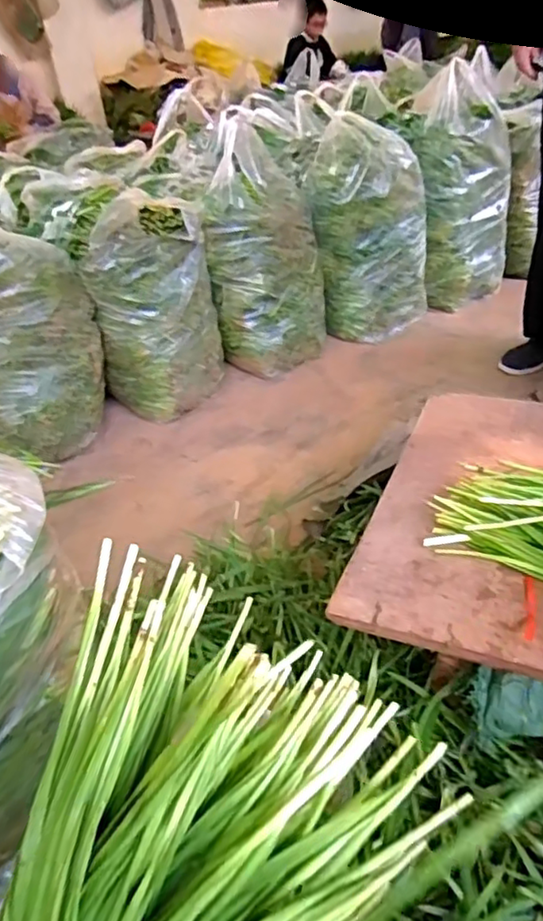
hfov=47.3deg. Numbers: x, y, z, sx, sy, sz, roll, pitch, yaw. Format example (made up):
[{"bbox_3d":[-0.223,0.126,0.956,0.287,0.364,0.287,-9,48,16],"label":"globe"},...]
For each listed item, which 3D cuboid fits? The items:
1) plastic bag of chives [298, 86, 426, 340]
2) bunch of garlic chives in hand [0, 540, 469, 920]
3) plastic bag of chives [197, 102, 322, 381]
[{"bbox_3d":[0.279,-0.660,1.800,0.323,0.567,0.316,-1,36,7],"label":"plastic bag of chives"},{"bbox_3d":[-0.093,0.246,0.315,0.196,0.100,0.358,32,69,4],"label":"bunch of garlic chives in hand"},{"bbox_3d":[-0.012,-0.516,1.596,0.270,0.585,0.227,-4,35,3],"label":"plastic bag of chives"}]

